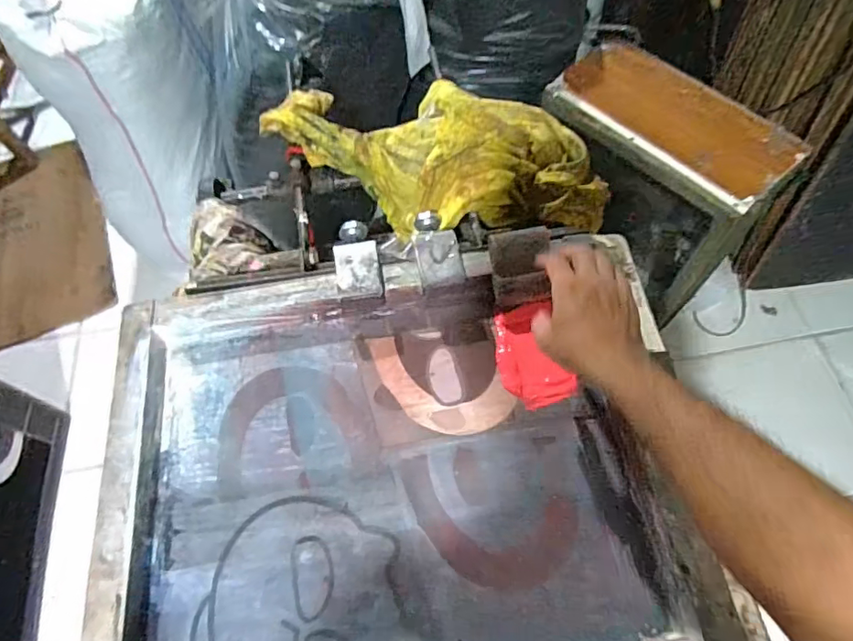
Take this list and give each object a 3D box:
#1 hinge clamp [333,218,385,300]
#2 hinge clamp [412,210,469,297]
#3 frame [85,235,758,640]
[{"bbox_3d":[-0.084,-0.075,0.654,0.054,0.027,0.123,-9,62,-2],"label":"hinge clamp"},{"bbox_3d":[0.010,-0.094,0.668,0.053,0.036,0.135,-11,62,-3],"label":"hinge clamp"},{"bbox_3d":[-0.037,0.157,0.556,0.572,0.051,0.462,-9,62,-2],"label":"frame"}]

